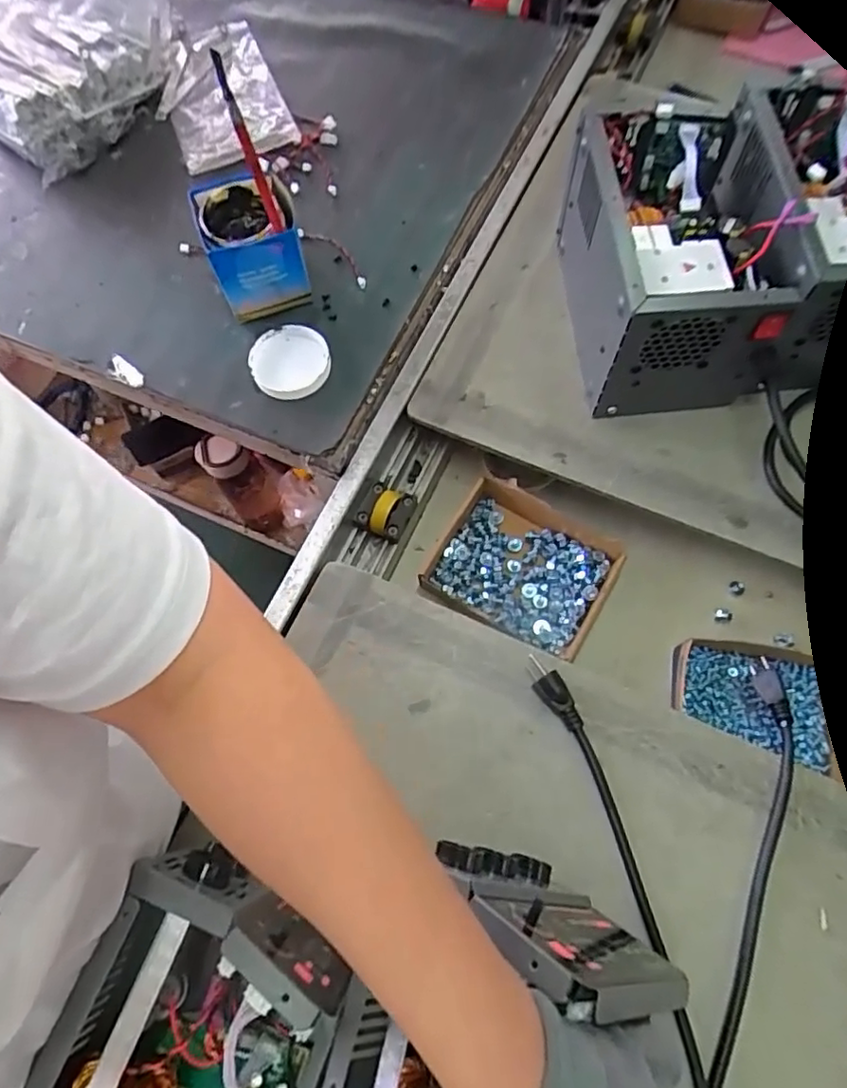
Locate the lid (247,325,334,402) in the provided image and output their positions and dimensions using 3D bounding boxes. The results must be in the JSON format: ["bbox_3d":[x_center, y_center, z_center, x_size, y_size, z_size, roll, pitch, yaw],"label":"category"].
[{"bbox_3d":[-0.146,-0.199,0.664,0.084,0.017,0.080,-1,68,3],"label":"lid"}]

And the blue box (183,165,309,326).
[{"bbox_3d":[-0.184,-0.322,0.668,0.099,0.109,0.100,-17,68,-4],"label":"blue box"}]

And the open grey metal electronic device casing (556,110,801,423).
[{"bbox_3d":[0.240,-0.278,0.610,0.157,0.154,0.250,-4,68,1],"label":"open grey metal electronic device casing"}]

